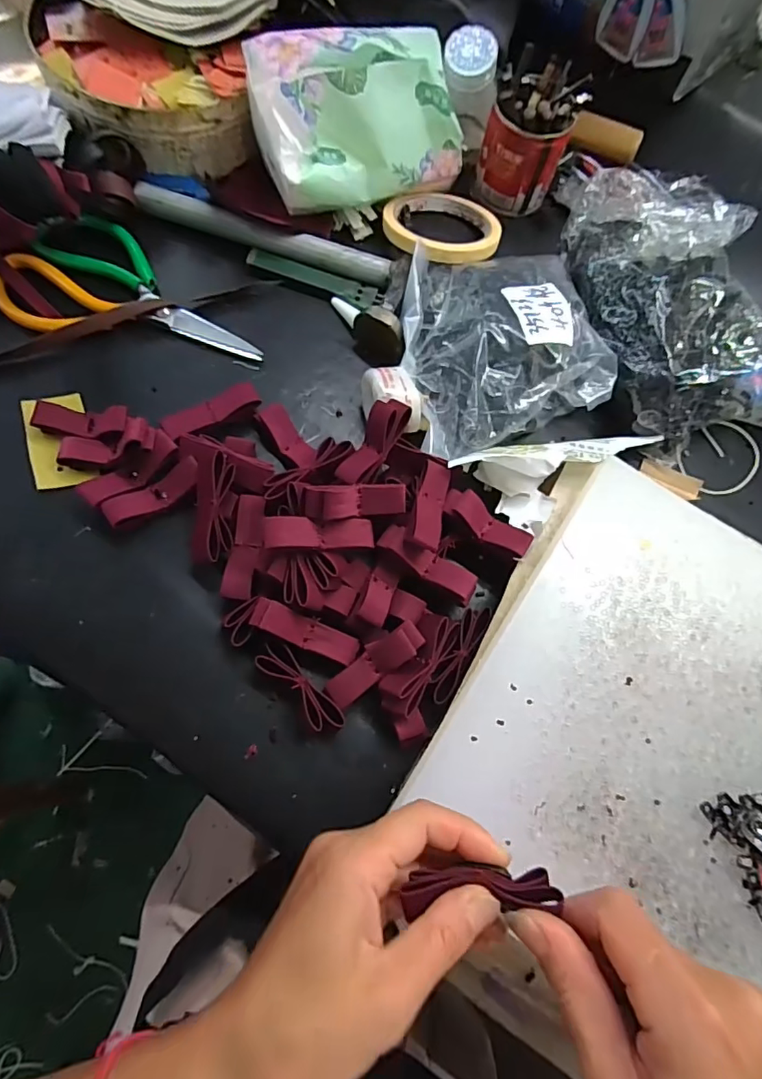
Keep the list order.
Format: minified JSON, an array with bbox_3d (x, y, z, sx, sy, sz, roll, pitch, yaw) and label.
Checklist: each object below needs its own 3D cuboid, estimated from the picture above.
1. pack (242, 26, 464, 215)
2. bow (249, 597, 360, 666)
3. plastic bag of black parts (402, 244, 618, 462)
[{"bbox_3d":[-0.014,-0.309,0.389,0.154,0.083,0.084,-13,73,-10],"label":"pack"},{"bbox_3d":[-0.043,0.054,0.305,0.064,0.011,0.017,27,71,-17],"label":"bow"},{"bbox_3d":[0.085,-0.143,0.375,0.143,0.047,0.158,-11,73,-9],"label":"plastic bag of black parts"}]

